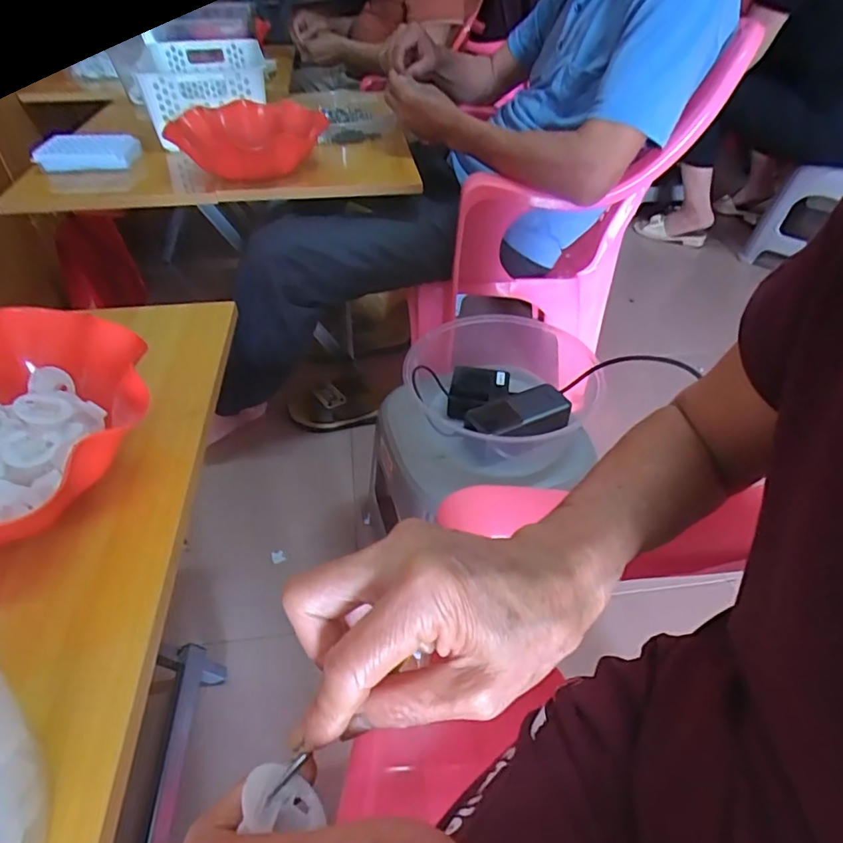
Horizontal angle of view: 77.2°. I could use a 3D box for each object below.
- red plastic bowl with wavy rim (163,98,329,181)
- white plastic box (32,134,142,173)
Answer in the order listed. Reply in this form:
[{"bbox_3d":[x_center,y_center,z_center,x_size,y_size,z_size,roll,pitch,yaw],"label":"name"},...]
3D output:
[{"bbox_3d":[-0.251,-0.422,0.783,0.196,0.061,0.183,1,44,-1],"label":"red plastic bowl with wavy rim"},{"bbox_3d":[-0.508,-0.413,0.804,0.132,0.033,0.086,-7,44,-9],"label":"white plastic box"}]

